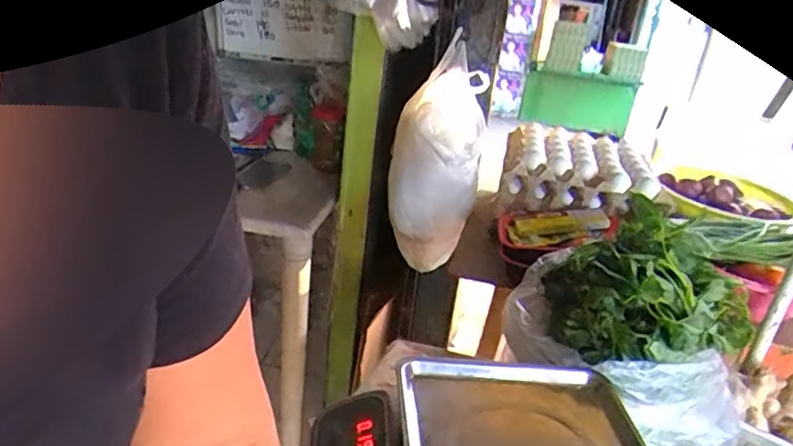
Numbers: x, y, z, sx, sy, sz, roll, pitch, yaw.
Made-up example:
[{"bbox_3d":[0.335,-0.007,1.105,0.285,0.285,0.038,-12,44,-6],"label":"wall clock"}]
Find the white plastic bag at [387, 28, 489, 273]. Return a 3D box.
[{"bbox_3d":[0.081,-0.145,1.161,0.141,0.466,0.281,12,-8,-18],"label":"white plastic bag"}]

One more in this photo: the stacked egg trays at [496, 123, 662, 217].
[{"bbox_3d":[0.339,-0.095,1.146,0.263,0.104,0.310,12,25,10],"label":"stacked egg trays"}]

